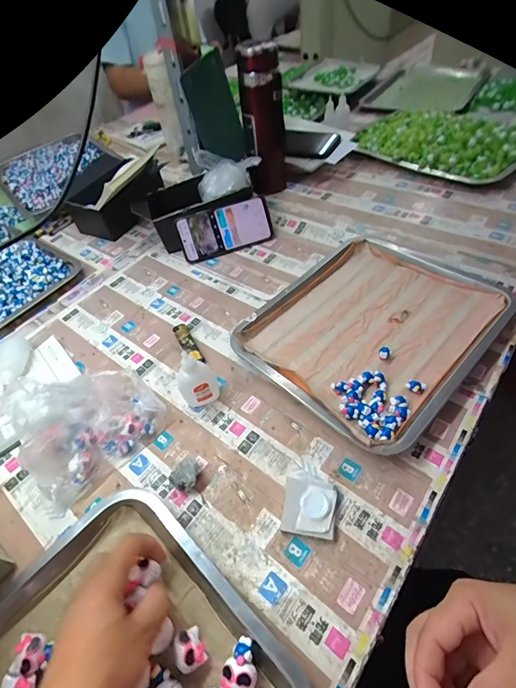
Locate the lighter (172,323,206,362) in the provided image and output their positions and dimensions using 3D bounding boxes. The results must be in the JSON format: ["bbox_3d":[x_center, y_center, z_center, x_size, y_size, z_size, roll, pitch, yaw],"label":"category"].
[{"bbox_3d":[-0.100,-0.001,0.524,0.021,0.013,0.088,-26,53,-15],"label":"lighter"}]

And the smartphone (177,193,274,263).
[{"bbox_3d":[-0.059,-0.209,0.657,0.166,0.083,0.015,-17,19,-5],"label":"smartphone"}]

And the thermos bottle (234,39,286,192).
[{"bbox_3d":[0.012,-0.391,0.649,0.074,0.225,0.065,-3,50,6],"label":"thermos bottle"}]

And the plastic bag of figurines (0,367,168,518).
[{"bbox_3d":[-0.201,0.083,0.411,0.104,0.094,0.153,35,62,29],"label":"plastic bag of figurines"}]

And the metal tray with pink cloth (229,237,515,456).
[{"bbox_3d":[0.148,-0.029,0.503,0.308,0.035,0.279,-39,58,-23],"label":"metal tray with pink cloth"}]

